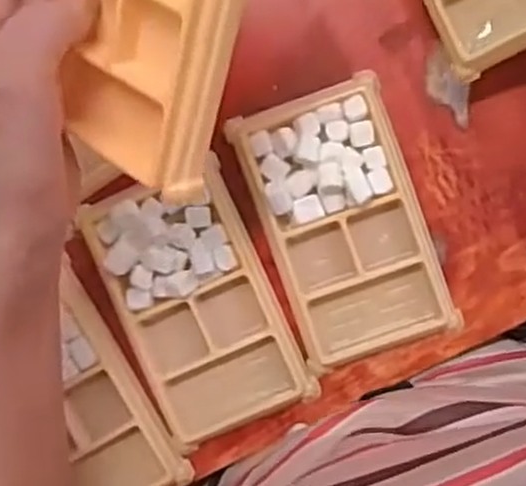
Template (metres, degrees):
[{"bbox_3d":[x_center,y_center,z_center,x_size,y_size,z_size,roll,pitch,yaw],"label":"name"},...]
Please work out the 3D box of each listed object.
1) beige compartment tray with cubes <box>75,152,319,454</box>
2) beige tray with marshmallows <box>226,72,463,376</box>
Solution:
[{"bbox_3d":[-0.034,0.033,0.413,0.080,0.018,0.135,-24,92,3],"label":"beige compartment tray with cubes"},{"bbox_3d":[0.042,-0.009,0.408,0.080,0.016,0.137,-19,92,3],"label":"beige tray with marshmallows"}]

